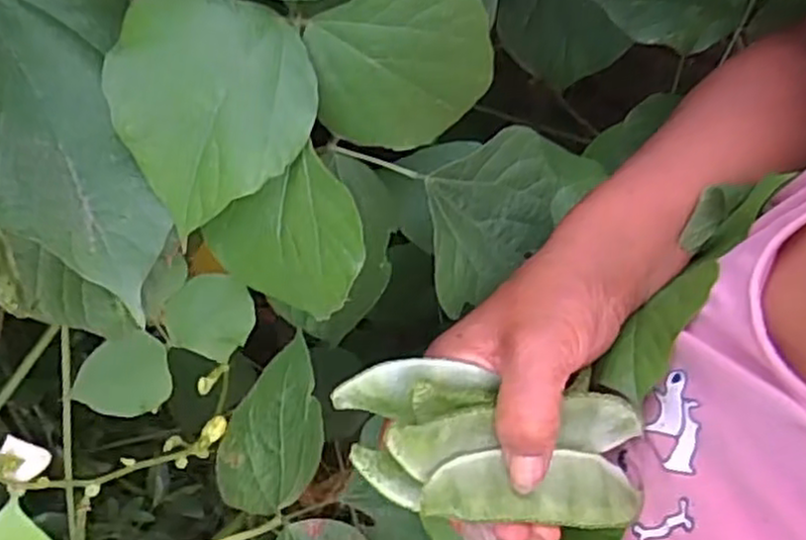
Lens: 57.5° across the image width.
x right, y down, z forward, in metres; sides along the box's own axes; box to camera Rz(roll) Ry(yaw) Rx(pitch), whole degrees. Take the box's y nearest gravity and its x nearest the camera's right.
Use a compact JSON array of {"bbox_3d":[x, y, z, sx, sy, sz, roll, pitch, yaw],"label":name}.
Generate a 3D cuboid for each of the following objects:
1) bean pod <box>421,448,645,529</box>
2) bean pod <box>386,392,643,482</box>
[{"bbox_3d":[0.056,0.089,0.301,0.109,0.008,0.029,10,67,-25],"label":"bean pod"},{"bbox_3d":[0.046,0.066,0.301,0.115,0.018,0.024,1,68,-25],"label":"bean pod"}]

